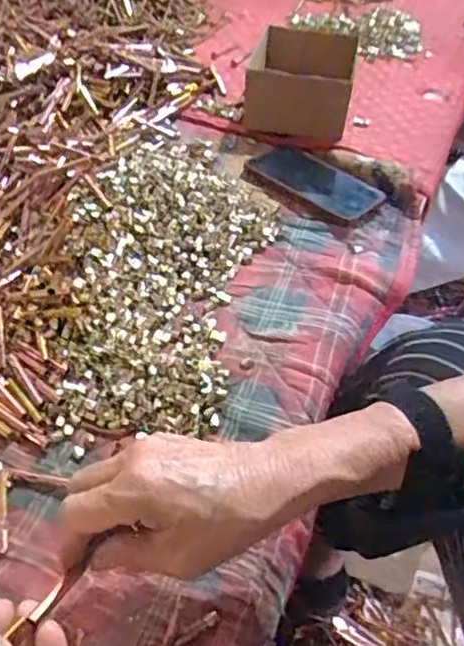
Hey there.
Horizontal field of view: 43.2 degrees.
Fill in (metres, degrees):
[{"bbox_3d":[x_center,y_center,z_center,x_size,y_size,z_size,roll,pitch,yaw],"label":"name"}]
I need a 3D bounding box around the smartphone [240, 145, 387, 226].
[{"bbox_3d":[0.088,-0.161,0.666,0.155,0.009,0.088,38,59,25],"label":"smartphone"}]

